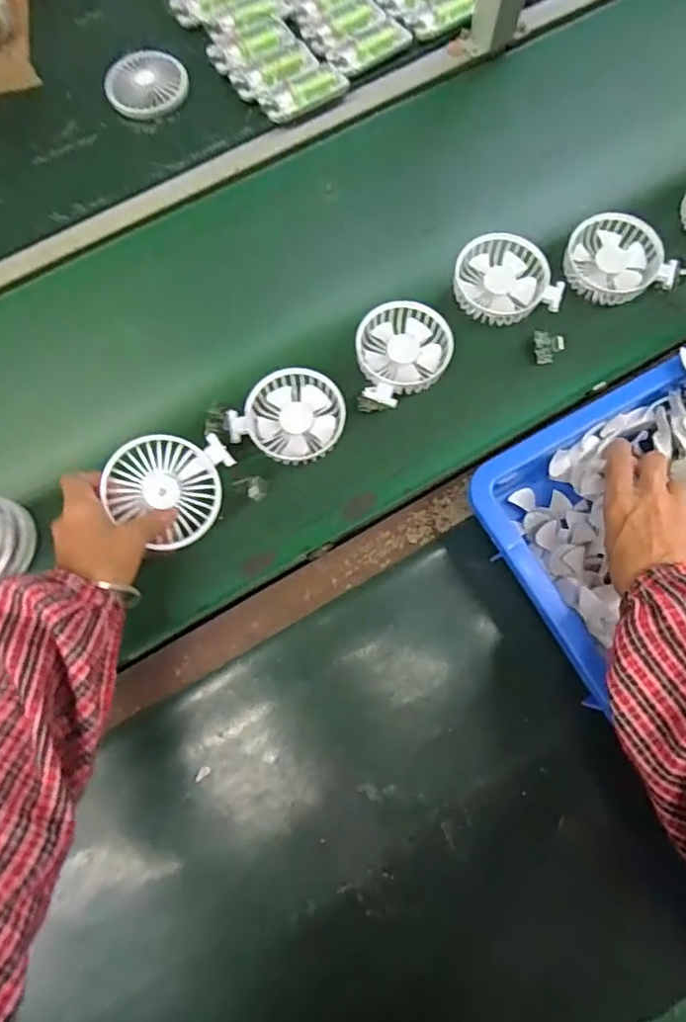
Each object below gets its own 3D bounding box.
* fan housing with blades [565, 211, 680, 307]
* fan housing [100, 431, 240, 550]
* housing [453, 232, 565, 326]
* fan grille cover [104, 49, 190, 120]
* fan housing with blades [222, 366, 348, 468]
[{"bbox_3d":[0.273,-0.254,0.581,0.097,0.022,0.088,-11,79,-1],"label":"fan housing with blades"},{"bbox_3d":[-0.142,-0.018,0.468,0.086,0.031,0.092,18,80,-13],"label":"fan housing"},{"bbox_3d":[0.158,-0.232,0.576,0.096,0.019,0.090,-12,79,-2],"label":"housing"},{"bbox_3d":[-0.210,-0.461,0.622,0.084,0.009,0.083,-14,79,-2],"label":"fan grille cover"},{"bbox_3d":[-0.047,-0.091,0.546,0.095,0.030,0.089,24,80,5],"label":"fan housing with blades"}]

